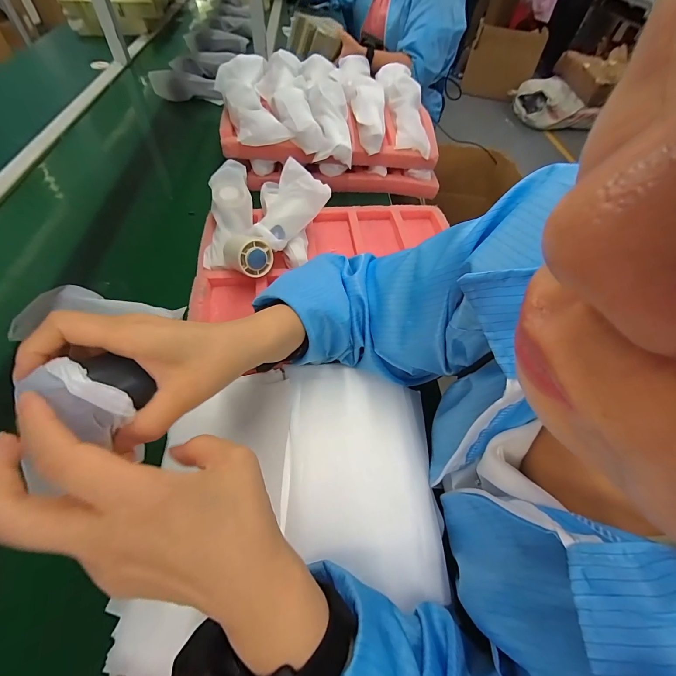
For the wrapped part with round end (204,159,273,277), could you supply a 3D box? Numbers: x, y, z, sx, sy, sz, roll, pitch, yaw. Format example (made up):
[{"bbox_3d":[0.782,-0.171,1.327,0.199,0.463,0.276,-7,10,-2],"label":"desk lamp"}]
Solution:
[{"bbox_3d":[-0.170,-0.188,0.504,0.094,0.056,0.220,-13,70,-13],"label":"wrapped part with round end"}]

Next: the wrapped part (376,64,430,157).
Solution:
[{"bbox_3d":[0.142,-0.471,0.680,0.092,0.046,0.206,-14,86,-13],"label":"wrapped part"}]

